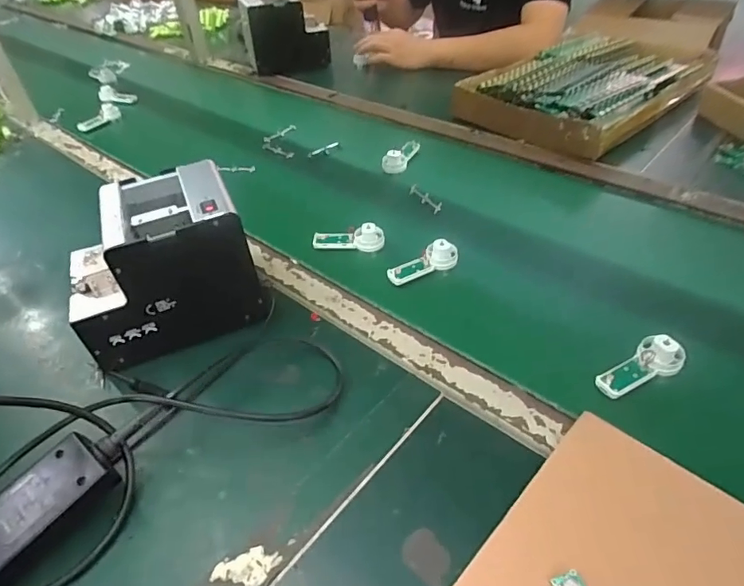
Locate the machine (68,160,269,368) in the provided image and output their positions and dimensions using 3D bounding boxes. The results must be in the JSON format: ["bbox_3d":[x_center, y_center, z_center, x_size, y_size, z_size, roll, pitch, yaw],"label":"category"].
[{"bbox_3d":[-0.227,-0.028,0.531,0.181,0.147,0.131,-22,44,-17],"label":"machine"}]

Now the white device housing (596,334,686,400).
[{"bbox_3d":[0.258,0.069,0.468,0.088,0.025,0.038,-25,45,-18],"label":"white device housing"}]

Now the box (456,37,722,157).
[{"bbox_3d":[0.416,-0.401,0.932,0.482,0.078,0.299,-34,48,-26],"label":"box"}]

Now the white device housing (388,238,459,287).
[{"bbox_3d":[0.062,-0.038,0.609,0.093,0.026,0.029,-24,45,-17],"label":"white device housing"}]

